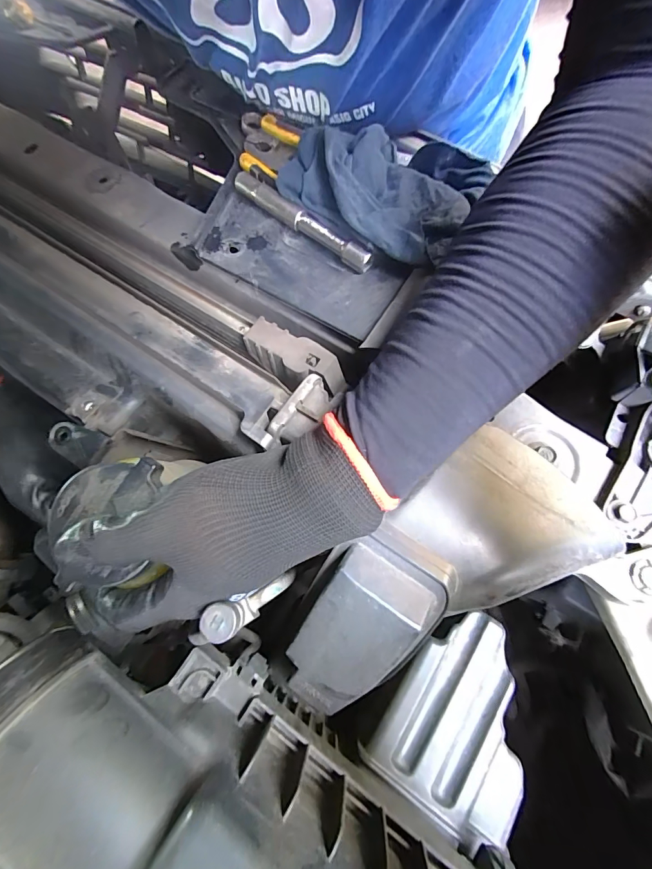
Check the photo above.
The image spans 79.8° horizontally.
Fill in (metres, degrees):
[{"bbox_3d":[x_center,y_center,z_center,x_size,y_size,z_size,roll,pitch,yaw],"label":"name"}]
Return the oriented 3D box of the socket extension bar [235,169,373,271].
[{"bbox_3d":[-0.019,-0.162,0.298,0.129,0.014,0.012,38,76,14],"label":"socket extension bar"}]

